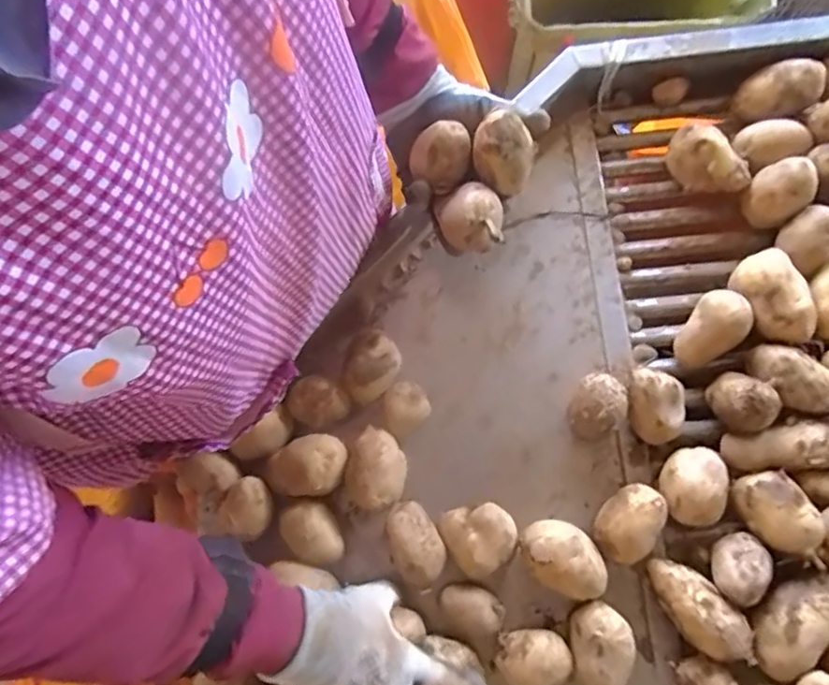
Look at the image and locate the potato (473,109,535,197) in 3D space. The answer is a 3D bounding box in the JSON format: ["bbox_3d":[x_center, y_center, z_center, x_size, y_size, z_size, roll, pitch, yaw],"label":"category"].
[{"bbox_3d":[0.078,-0.163,0.536,0.047,0.053,0.049,0,74,1],"label":"potato"}]

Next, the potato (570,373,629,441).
[{"bbox_3d":[0.165,0.061,0.571,0.052,0.059,0.050,0,74,1],"label":"potato"}]

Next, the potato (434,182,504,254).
[{"bbox_3d":[0.047,-0.108,0.541,0.056,0.043,0.063,4,74,2],"label":"potato"}]

